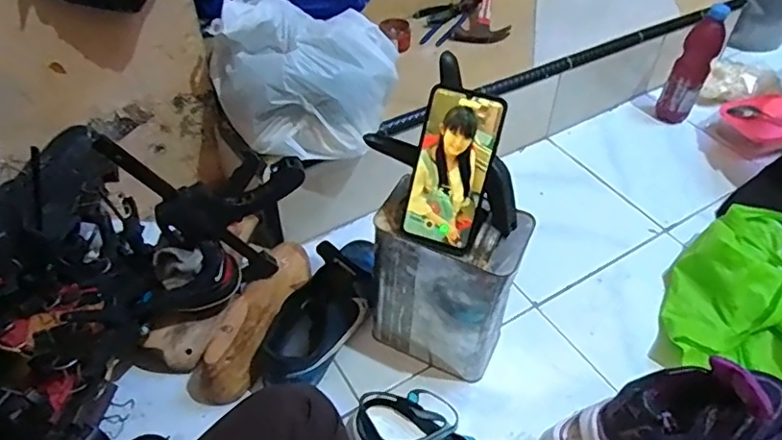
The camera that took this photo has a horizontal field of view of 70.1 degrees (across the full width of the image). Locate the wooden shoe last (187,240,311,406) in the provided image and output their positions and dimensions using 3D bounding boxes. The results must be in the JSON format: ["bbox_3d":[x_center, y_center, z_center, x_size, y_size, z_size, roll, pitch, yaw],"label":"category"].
[{"bbox_3d":[-0.181,0.123,0.772,0.081,0.086,0.268,18,49,15],"label":"wooden shoe last"}]

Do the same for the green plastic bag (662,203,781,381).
[{"bbox_3d":[0.565,0.121,0.783,0.303,0.088,0.323,26,51,21],"label":"green plastic bag"}]

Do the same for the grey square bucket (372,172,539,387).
[{"bbox_3d":[0.064,0.083,0.698,0.165,0.243,0.097,18,49,14],"label":"grey square bucket"}]

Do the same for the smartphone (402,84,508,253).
[{"bbox_3d":[0.063,-0.050,0.579,0.076,0.164,0.015,18,20,14],"label":"smartphone"}]

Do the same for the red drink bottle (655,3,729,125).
[{"bbox_3d":[0.585,-0.294,1.085,0.065,0.221,0.059,26,51,21],"label":"red drink bottle"}]

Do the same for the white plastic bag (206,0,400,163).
[{"bbox_3d":[-0.119,-0.203,0.783,0.257,0.163,0.165,-8,48,-9],"label":"white plastic bag"}]

